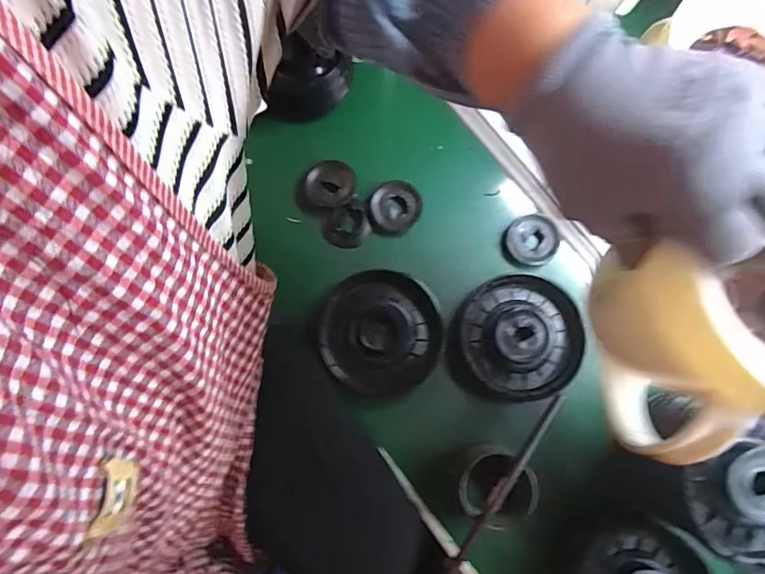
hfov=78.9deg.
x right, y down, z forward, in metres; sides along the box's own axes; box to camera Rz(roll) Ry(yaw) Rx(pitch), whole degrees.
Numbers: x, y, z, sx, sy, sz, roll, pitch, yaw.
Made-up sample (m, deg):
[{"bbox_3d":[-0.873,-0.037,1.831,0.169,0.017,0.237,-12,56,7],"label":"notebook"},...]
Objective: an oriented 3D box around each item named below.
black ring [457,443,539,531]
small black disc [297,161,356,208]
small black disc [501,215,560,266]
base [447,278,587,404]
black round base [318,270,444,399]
[{"bbox_3d":[0.115,0.208,0.485,0.077,0.048,0.074,0,80,-1],"label":"black ring"},{"bbox_3d":[-0.067,-0.123,0.558,0.066,0.016,0.054,3,80,0],"label":"small black disc"},{"bbox_3d":[0.176,-0.055,0.552,0.063,0.009,0.059,0,80,-1],"label":"small black disc"},{"bbox_3d":[0.154,0.059,0.532,0.145,0.033,0.135,0,80,-1],"label":"base"},{"bbox_3d":[-0.002,0.053,0.530,0.135,0.021,0.135,0,80,-1],"label":"black round base"}]

